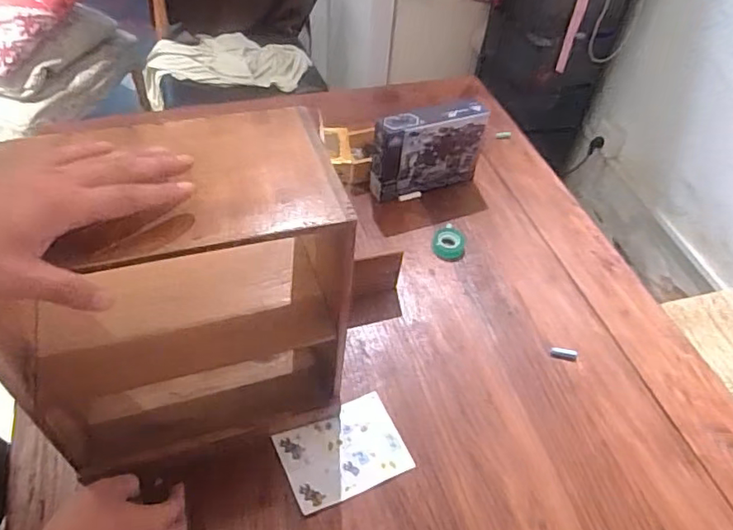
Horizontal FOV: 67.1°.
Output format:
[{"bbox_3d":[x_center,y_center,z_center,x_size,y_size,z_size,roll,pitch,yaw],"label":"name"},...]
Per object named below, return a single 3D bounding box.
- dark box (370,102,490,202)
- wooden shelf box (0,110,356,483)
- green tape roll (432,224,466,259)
[{"bbox_3d":[0.102,-0.193,0.932,0.194,0.146,0.055,-14,52,-18],"label":"dark box"},{"bbox_3d":[-0.183,0.049,0.566,0.294,0.339,0.152,-13,52,-17],"label":"wooden shelf box"},{"bbox_3d":[0.134,-0.035,0.889,0.054,0.014,0.055,3,49,-4],"label":"green tape roll"}]

